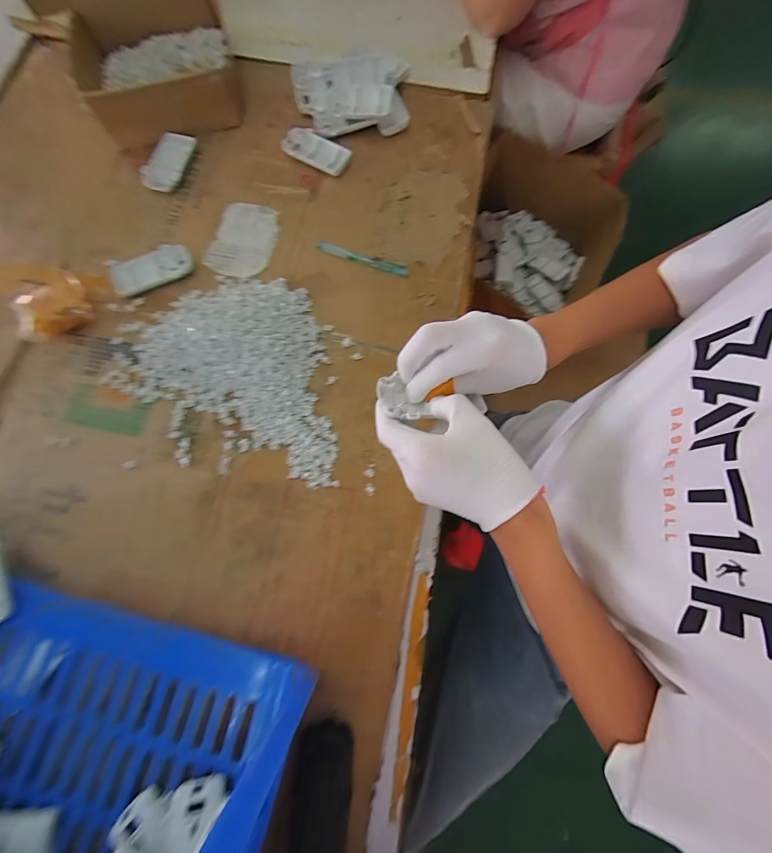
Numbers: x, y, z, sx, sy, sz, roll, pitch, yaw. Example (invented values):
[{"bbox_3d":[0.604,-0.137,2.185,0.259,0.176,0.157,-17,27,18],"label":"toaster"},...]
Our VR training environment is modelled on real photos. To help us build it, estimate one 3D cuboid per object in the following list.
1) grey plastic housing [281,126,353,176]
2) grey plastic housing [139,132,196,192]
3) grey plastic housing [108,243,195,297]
[{"bbox_3d":[-0.102,-0.405,0.518,0.097,0.018,0.047,30,79,5],"label":"grey plastic housing"},{"bbox_3d":[-0.315,-0.383,0.507,0.053,0.015,0.091,22,78,4],"label":"grey plastic housing"},{"bbox_3d":[-0.311,-0.209,0.466,0.105,0.011,0.055,-18,79,-5],"label":"grey plastic housing"}]

